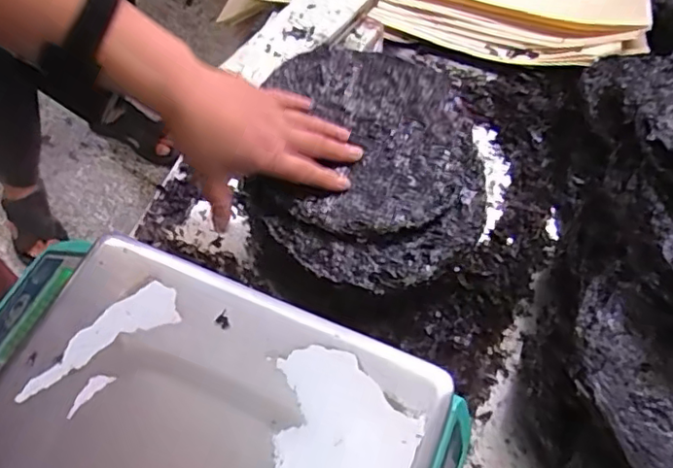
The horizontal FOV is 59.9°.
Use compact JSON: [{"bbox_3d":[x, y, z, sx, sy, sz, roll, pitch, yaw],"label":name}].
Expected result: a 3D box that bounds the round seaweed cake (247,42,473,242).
[{"bbox_3d":[0.031,-0.087,0.505,0.168,0.019,0.184,-1,60,-1],"label":"round seaweed cake"}]

